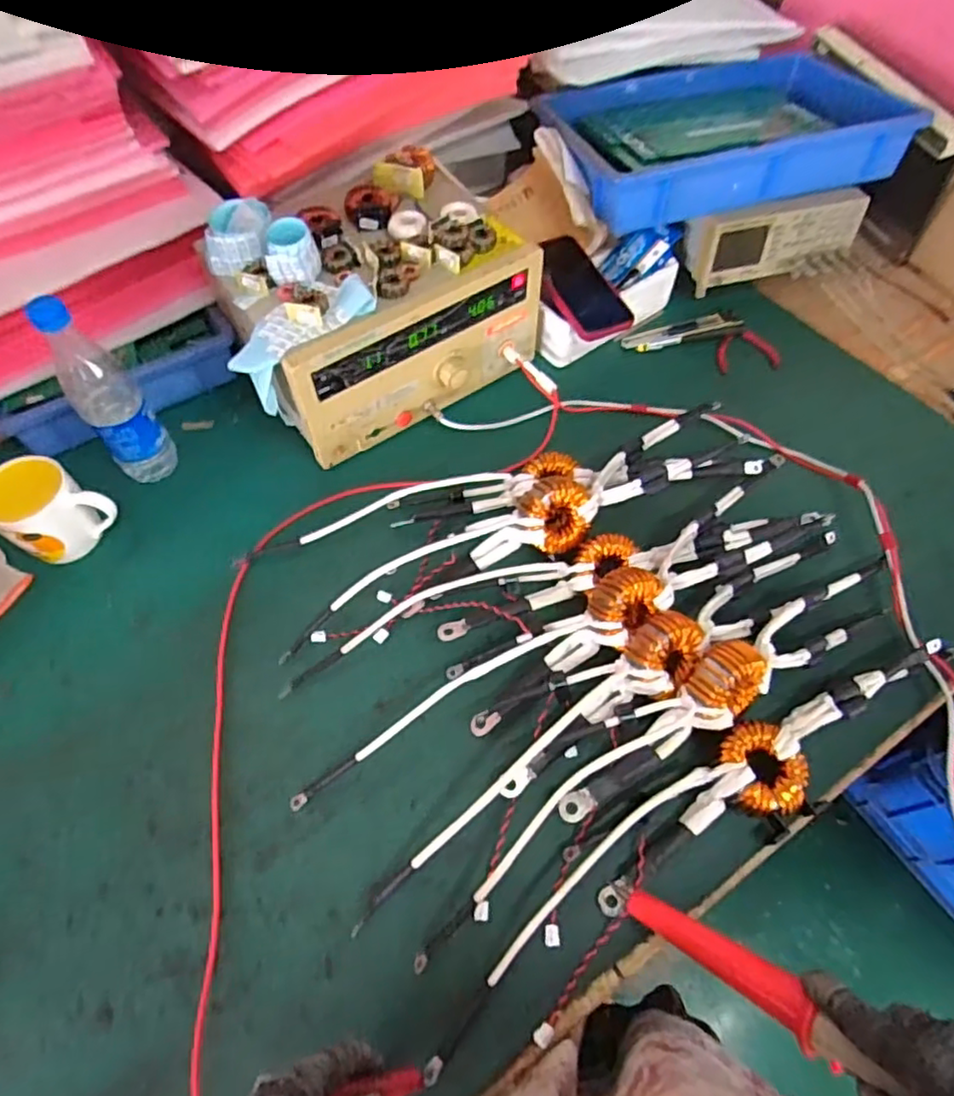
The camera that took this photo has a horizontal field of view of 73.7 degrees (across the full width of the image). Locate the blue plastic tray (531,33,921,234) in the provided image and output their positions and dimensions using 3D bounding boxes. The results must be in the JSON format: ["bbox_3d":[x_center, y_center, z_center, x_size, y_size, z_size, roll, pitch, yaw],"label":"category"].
[{"bbox_3d":[0.321,-0.569,0.855,0.432,0.073,0.283,-14,62,-8],"label":"blue plastic tray"}]

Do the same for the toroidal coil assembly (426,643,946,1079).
[{"bbox_3d":[0.201,0.227,0.552,0.553,0.040,0.077,-25,64,-14],"label":"toroidal coil assembly"}]

